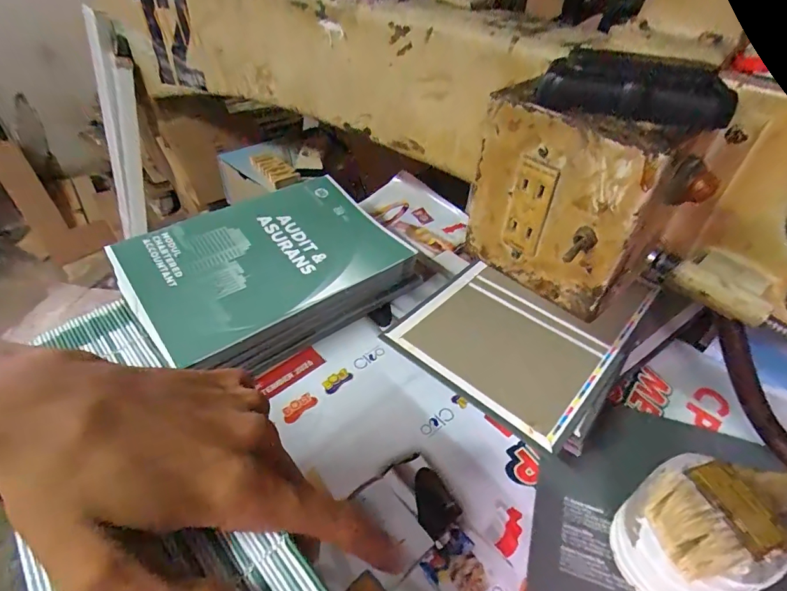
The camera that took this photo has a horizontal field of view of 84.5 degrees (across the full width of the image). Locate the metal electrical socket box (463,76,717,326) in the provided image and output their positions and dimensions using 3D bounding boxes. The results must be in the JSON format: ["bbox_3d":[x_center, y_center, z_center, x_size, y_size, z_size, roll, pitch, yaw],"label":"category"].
[{"bbox_3d":[0.125,-0.066,0.307,0.057,0.132,0.126,-27,50,-30],"label":"metal electrical socket box"}]

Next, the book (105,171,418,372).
[{"bbox_3d":[-0.161,-0.051,0.540,0.305,0.019,0.215,-28,59,-25],"label":"book"}]

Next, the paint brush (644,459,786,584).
[{"bbox_3d":[0.261,0.135,0.298,0.184,0.015,0.057,-9,44,-15],"label":"paint brush"}]

